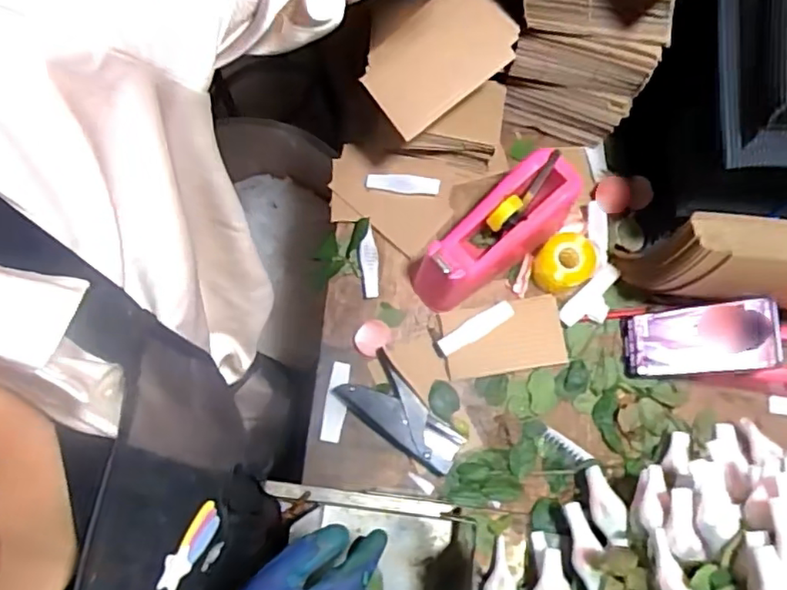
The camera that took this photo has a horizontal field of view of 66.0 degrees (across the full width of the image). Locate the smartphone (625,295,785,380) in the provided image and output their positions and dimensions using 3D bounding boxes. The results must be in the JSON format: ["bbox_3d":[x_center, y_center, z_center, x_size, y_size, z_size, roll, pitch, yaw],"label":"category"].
[{"bbox_3d":[0.324,0.049,0.653,0.012,0.159,0.073,14,72,-40],"label":"smartphone"}]

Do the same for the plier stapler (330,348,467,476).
[{"bbox_3d":[0.009,0.137,0.675,0.071,0.024,0.144,-41,80,-10],"label":"plier stapler"}]

